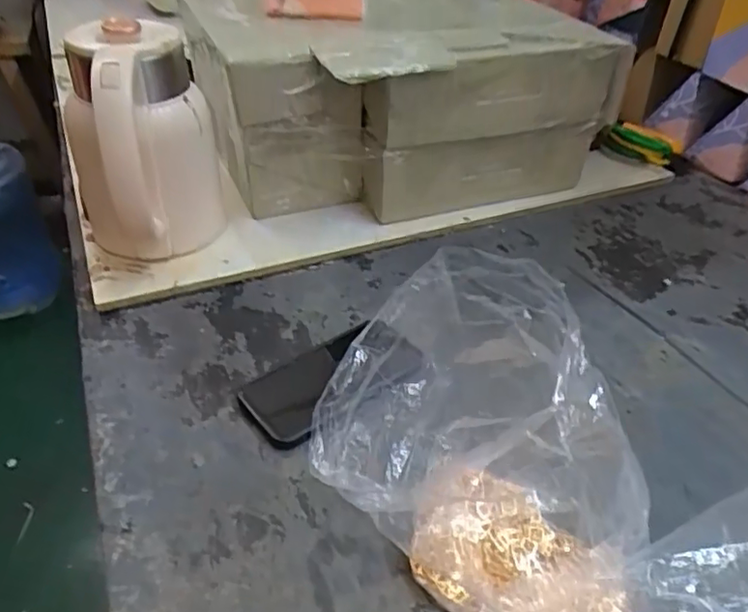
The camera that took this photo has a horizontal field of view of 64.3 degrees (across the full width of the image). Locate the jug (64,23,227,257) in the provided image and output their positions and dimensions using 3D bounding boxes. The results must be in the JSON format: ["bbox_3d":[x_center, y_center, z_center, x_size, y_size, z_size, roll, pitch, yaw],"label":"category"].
[{"bbox_3d":[-0.244,-0.159,0.639,0.142,0.227,0.147,-12,43,-18],"label":"jug"}]

